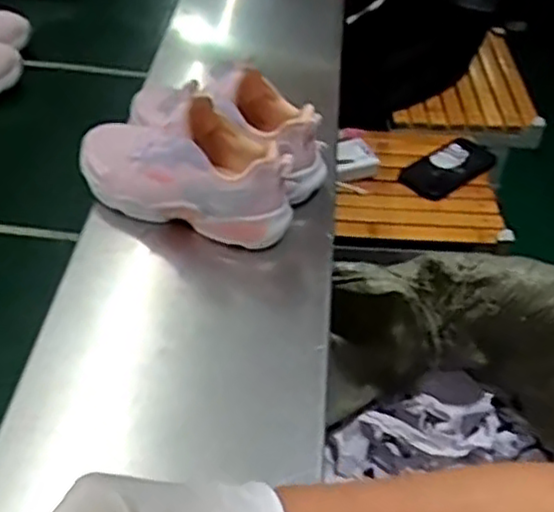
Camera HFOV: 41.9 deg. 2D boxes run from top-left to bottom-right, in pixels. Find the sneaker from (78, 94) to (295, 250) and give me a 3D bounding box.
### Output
[{"bbox_3d":[-0.092,-0.081,0.685,0.219,0.121,0.078,17,45,14],"label":"sneaker"}]

